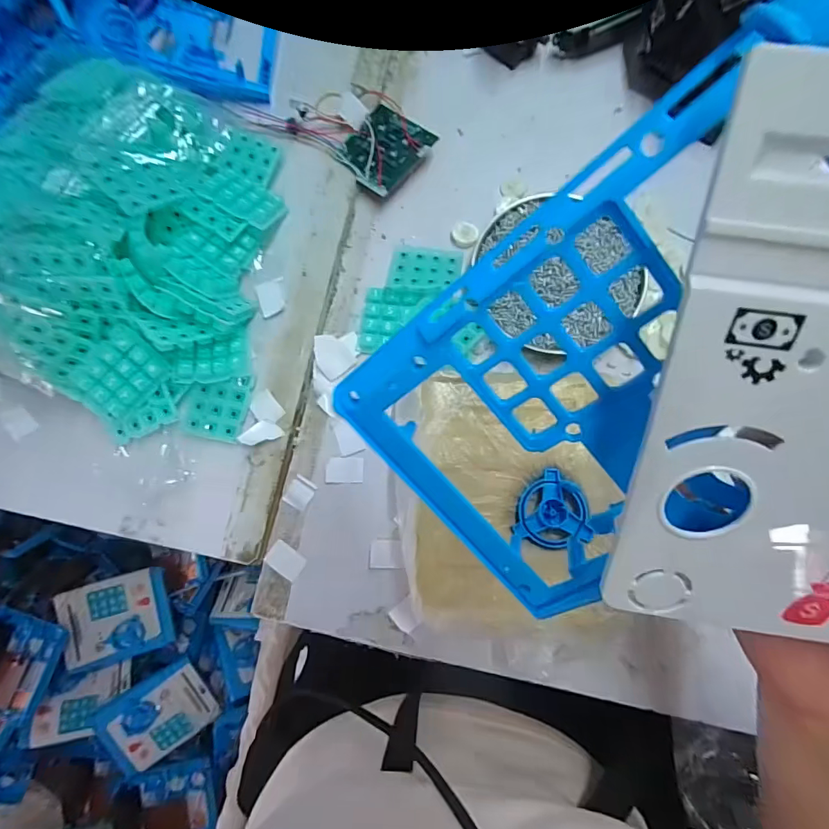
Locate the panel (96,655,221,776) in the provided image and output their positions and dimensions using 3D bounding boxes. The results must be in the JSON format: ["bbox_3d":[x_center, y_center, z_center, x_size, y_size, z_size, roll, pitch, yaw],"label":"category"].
[{"bbox_3d":[-0.430,0.512,0.754,0.159,0.033,0.124,-30,105,-19],"label":"panel"}]

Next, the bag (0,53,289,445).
[{"bbox_3d":[-0.227,-0.135,0.338,0.240,0.070,0.275,15,81,6],"label":"bag"}]

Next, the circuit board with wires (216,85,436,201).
[{"bbox_3d":[-0.066,-0.263,0.397,0.166,0.021,0.090,31,83,8],"label":"circuit board with wires"}]

